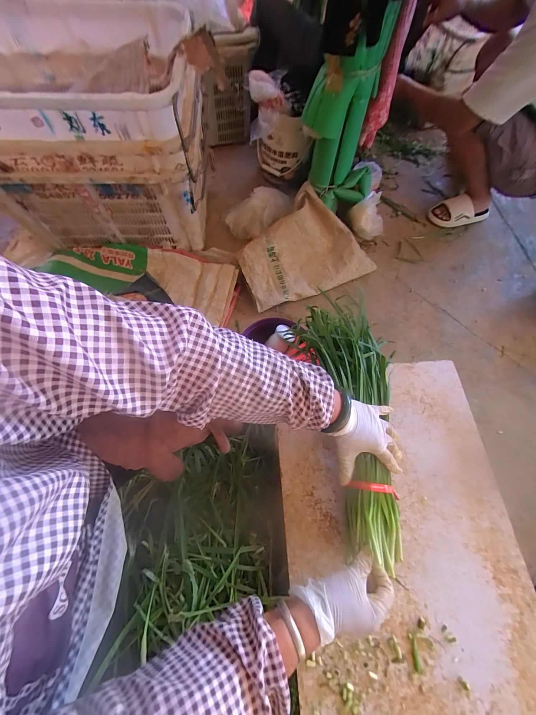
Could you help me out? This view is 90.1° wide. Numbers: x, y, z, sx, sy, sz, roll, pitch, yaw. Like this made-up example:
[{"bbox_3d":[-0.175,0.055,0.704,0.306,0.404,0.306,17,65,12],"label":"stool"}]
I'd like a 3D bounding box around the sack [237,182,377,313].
[{"bbox_3d":[0.108,-0.408,1.011,0.469,0.142,0.358,-28,72,-13],"label":"sack"}]

